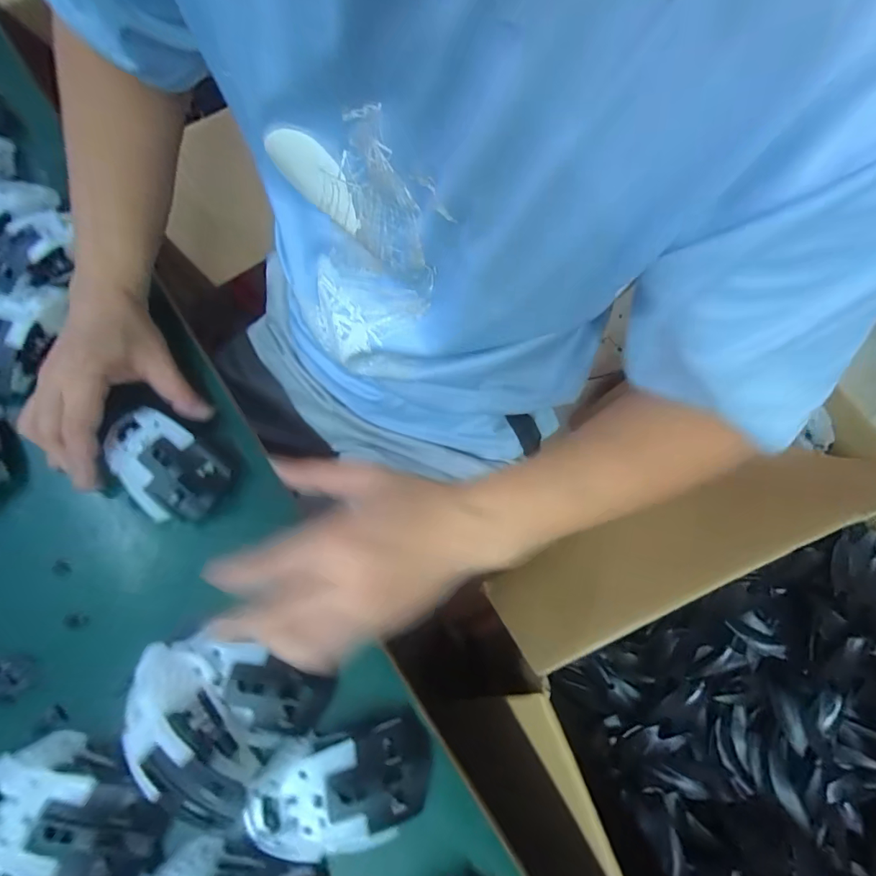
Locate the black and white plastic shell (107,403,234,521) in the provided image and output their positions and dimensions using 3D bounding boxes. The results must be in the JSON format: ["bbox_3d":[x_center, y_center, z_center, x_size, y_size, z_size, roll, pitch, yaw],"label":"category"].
[{"bbox_3d":[-0.214,0.024,0.346,0.098,0.029,0.066,29,72,8],"label":"black and white plastic shell"}]

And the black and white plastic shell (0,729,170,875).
[{"bbox_3d":[-0.234,0.233,0.275,0.121,0.036,0.065,24,72,7],"label":"black and white plastic shell"}]

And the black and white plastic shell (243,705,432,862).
[{"bbox_3d":[-0.062,0.227,0.287,0.112,0.035,0.063,-11,71,-6],"label":"black and white plastic shell"}]

